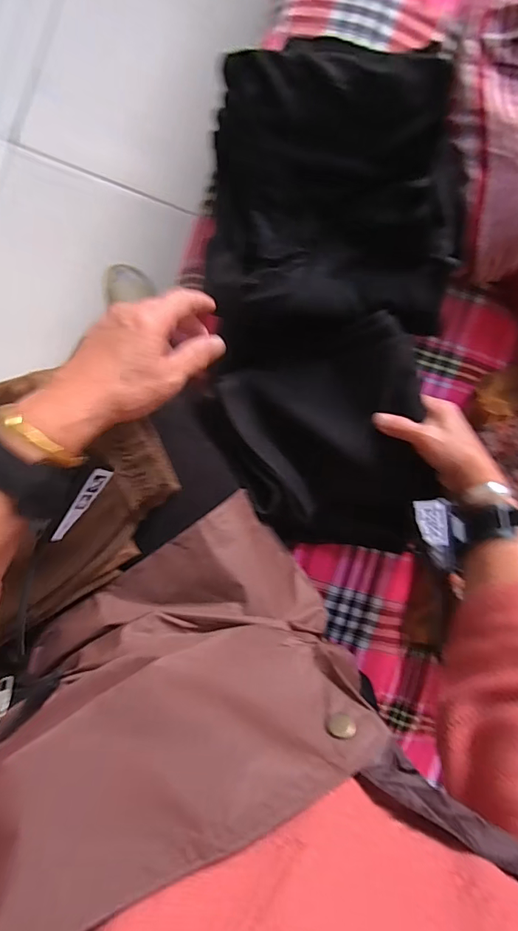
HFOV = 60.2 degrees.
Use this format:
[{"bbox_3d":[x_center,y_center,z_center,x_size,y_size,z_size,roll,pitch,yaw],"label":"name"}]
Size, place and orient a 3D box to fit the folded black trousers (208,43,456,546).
[{"bbox_3d":[0.077,-0.138,0.458,0.243,0.112,0.463,-1,94,-4],"label":"folded black trousers"}]

